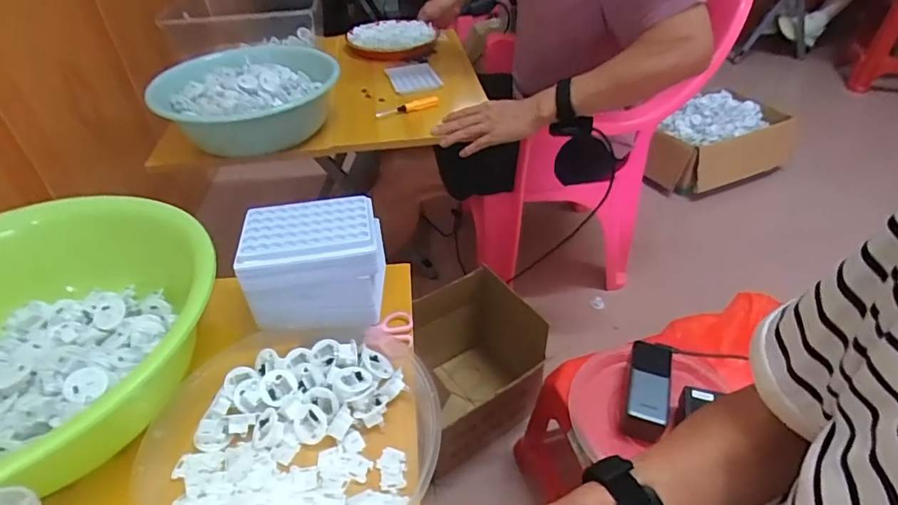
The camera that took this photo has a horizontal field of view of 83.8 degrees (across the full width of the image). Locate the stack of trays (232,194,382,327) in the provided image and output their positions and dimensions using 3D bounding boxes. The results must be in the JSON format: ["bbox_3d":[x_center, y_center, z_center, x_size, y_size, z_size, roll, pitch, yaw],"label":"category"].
[{"bbox_3d":[-0.135,0.012,0.519,0.131,0.100,0.089,-8,41,-6],"label":"stack of trays"}]

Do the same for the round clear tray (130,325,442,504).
[{"bbox_3d":[-0.136,0.152,0.426,0.245,0.035,0.235,-1,41,1],"label":"round clear tray"}]

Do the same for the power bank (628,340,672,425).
[{"bbox_3d":[0.277,0.171,0.688,0.051,0.017,0.131,13,43,17],"label":"power bank"}]

